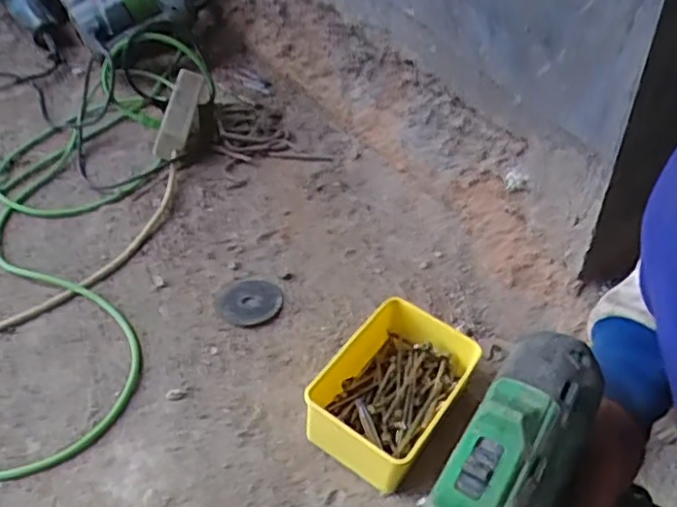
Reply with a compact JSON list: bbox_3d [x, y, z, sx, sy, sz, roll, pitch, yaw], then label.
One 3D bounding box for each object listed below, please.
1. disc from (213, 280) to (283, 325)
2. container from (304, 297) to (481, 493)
[{"bbox_3d":[-0.108,0.056,0.772,0.082,0.007,0.070,23,47,26],"label":"disc"},{"bbox_3d":[0.054,0.131,0.637,0.117,0.074,0.169,24,48,27],"label":"container"}]

